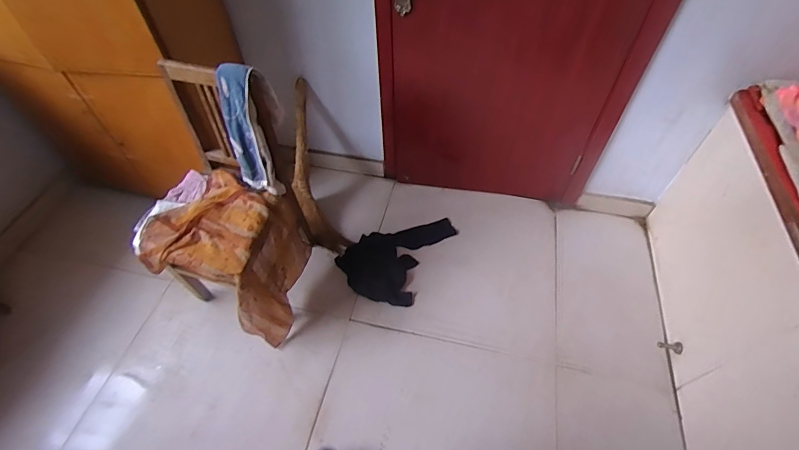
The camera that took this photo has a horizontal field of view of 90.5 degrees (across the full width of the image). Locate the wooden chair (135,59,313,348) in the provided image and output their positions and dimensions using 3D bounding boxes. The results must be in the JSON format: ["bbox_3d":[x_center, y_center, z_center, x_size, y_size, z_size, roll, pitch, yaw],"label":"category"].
[{"bbox_3d":[-0.620,-0.031,1.332,0.456,0.810,0.496,7,53,6],"label":"wooden chair"}]

